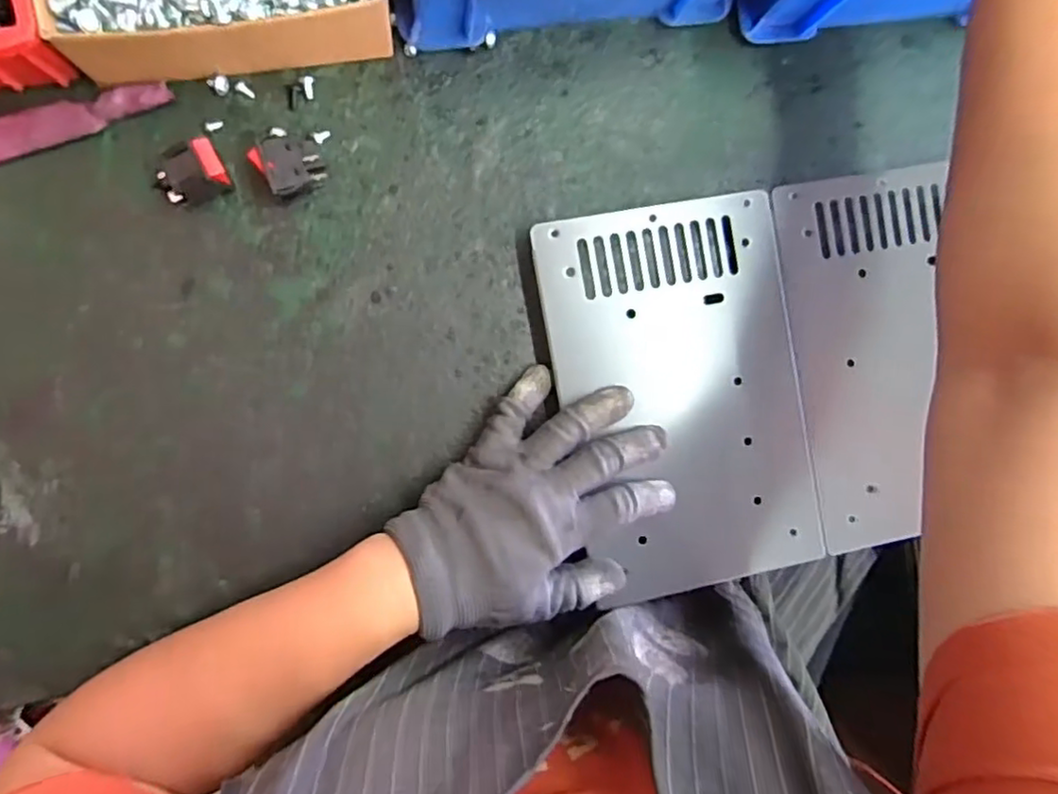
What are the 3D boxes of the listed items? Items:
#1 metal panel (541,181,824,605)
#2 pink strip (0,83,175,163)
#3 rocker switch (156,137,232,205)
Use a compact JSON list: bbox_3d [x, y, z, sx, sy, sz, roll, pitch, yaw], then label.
[{"bbox_3d":[0.094,0.001,0.400,0.148,0.021,0.229,-12,92,-6],"label":"metal panel"},{"bbox_3d":[-0.265,-0.141,0.351,0.145,0.011,0.020,-20,94,-7],"label":"pink strip"},{"bbox_3d":[-0.179,-0.119,0.351,0.034,0.031,0.020,-18,94,-7],"label":"rocker switch"}]

